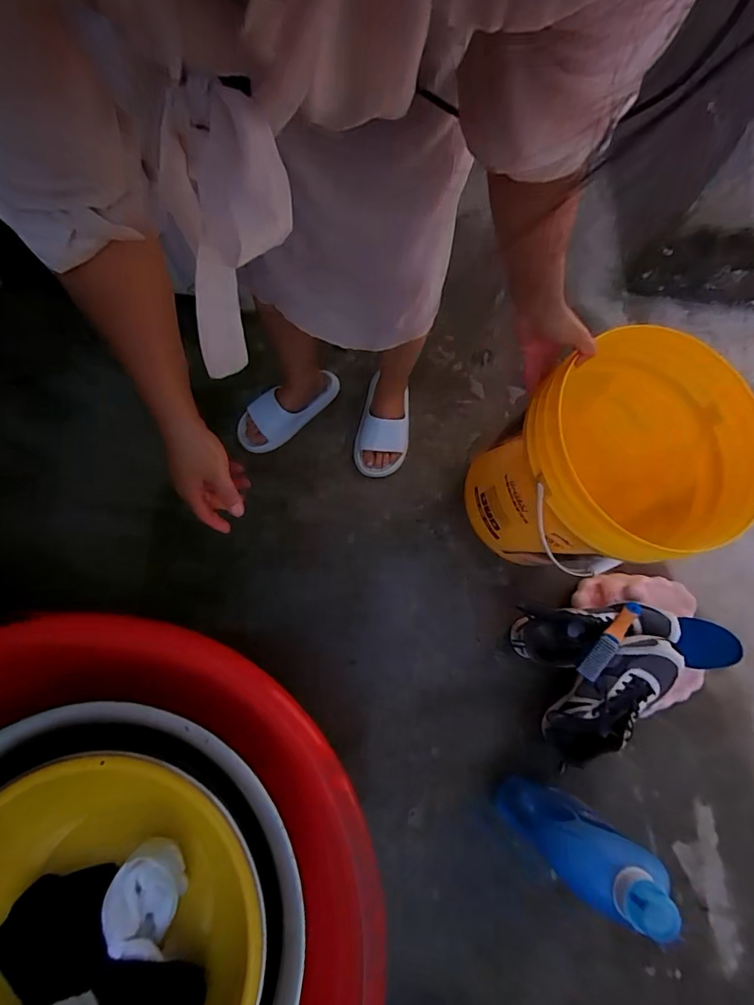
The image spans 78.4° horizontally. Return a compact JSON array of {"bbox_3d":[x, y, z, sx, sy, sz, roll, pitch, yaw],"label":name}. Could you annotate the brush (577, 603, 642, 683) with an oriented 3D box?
[{"bbox_3d":[0.411,0.238,0.810,0.035,0.022,0.161,40,75,11],"label":"brush"}]

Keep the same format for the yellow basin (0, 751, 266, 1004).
[{"bbox_3d":[-0.302,0.459,0.521,0.351,0.110,0.322,0,72,-1],"label":"yellow basin"}]

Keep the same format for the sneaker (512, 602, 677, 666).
[{"bbox_3d":[0.393,0.240,0.854,0.293,0.082,0.101,-12,74,15],"label":"sneaker"}]

